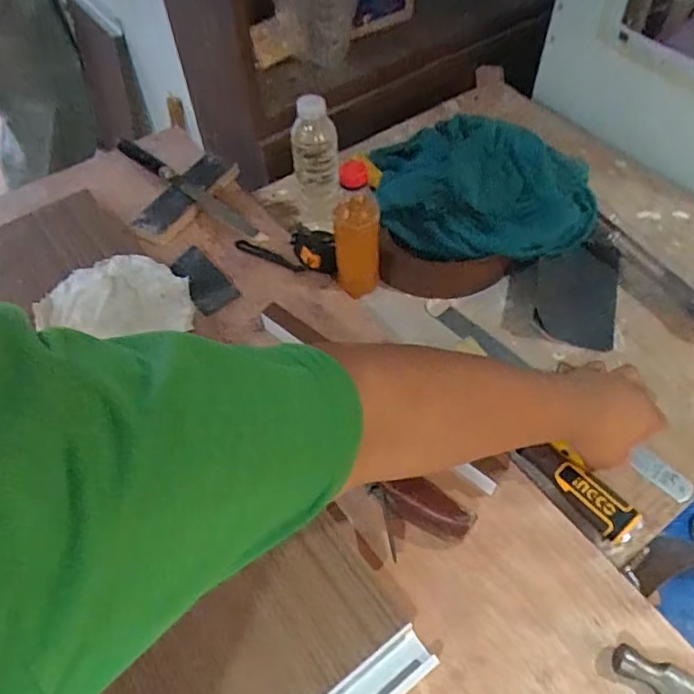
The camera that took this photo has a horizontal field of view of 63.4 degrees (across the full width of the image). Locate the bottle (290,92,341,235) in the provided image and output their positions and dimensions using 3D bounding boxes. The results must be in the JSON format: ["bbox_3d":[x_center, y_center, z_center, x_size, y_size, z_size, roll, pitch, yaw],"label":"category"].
[{"bbox_3d":[-0.039,-0.222,0.707,0.057,0.176,0.056,-5,54,-2],"label":"bottle"}]

